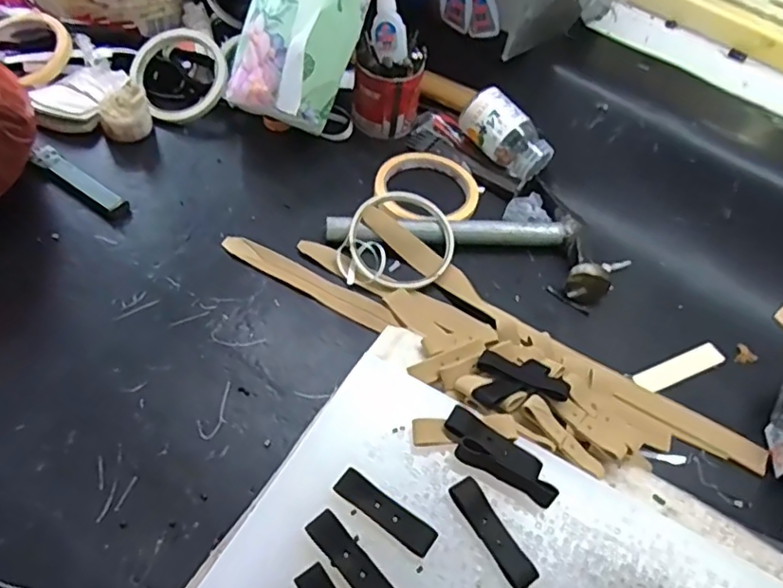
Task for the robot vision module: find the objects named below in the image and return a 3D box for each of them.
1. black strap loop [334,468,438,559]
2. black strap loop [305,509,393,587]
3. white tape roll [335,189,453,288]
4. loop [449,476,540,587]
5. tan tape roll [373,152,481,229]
[{"bbox_3d":[-0.003,0.118,0.325,0.060,0.004,0.016,32,55,15],"label":"black strap loop"},{"bbox_3d":[-0.019,0.139,0.306,0.016,0.004,0.061,-34,64,-29],"label":"black strap loop"},{"bbox_3d":[0.007,-0.043,0.491,0.086,0.008,0.094,1,72,-4],"label":"white tape roll"},{"bbox_3d":[0.055,0.129,0.326,0.017,0.008,0.062,-26,61,-25],"label":"loop"},{"bbox_3d":[0.032,-0.096,0.545,0.093,0.014,0.099,6,47,-6],"label":"tan tape roll"}]

